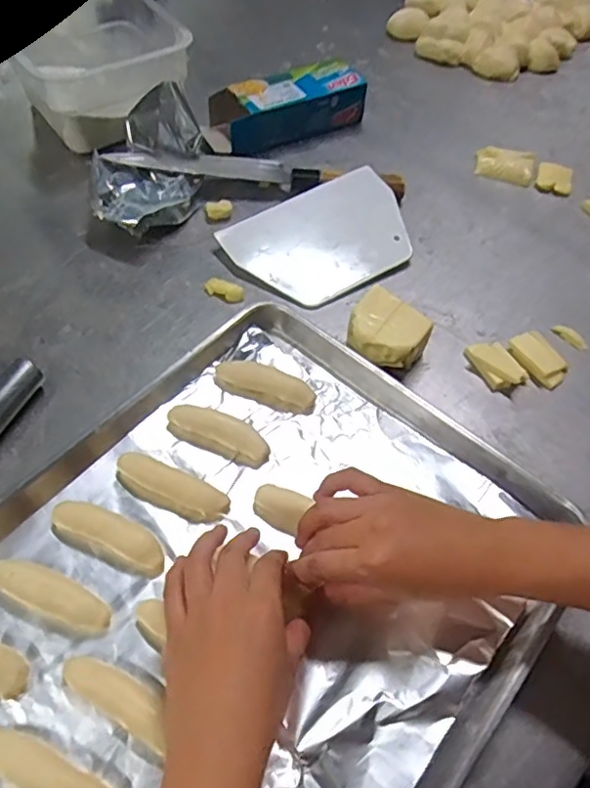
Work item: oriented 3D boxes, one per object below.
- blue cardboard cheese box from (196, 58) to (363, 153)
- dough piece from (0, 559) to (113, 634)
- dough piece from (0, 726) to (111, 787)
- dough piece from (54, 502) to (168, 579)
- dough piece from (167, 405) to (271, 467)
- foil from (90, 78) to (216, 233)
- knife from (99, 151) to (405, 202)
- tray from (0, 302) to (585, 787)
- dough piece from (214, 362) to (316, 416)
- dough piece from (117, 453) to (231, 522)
[{"bbox_3d":[-0.013,-0.344,0.698,0.197,0.053,0.075,-22,60,-18],"label":"blue cardboard cheese box"},{"bbox_3d":[-0.159,0.133,0.383,0.083,0.018,0.026,22,57,11],"label":"dough piece"},{"bbox_3d":[-0.141,0.213,0.329,0.093,0.017,0.020,22,57,11],"label":"dough piece"},{"bbox_3d":[-0.130,0.100,0.407,0.084,0.017,0.029,21,57,10],"label":"dough piece"},{"bbox_3d":[-0.059,0.030,0.459,0.084,0.015,0.026,20,57,9],"label":"dough piece"},{"bbox_3d":[-0.156,-0.238,0.607,0.105,0.078,0.165,13,56,4],"label":"foil"},{"bbox_3d":[-0.039,-0.240,0.636,0.315,0.032,0.040,6,56,-1],"label":"knife"},{"bbox_3d":[-0.055,0.145,0.377,0.339,0.029,0.447,38,61,20],"label":"tray"},{"bbox_3d":[-0.025,-0.007,0.486,0.085,0.015,0.027,18,56,8],"label":"dough piece"},{"bbox_3d":[-0.093,0.068,0.431,0.089,0.014,0.024,22,57,10],"label":"dough piece"}]

